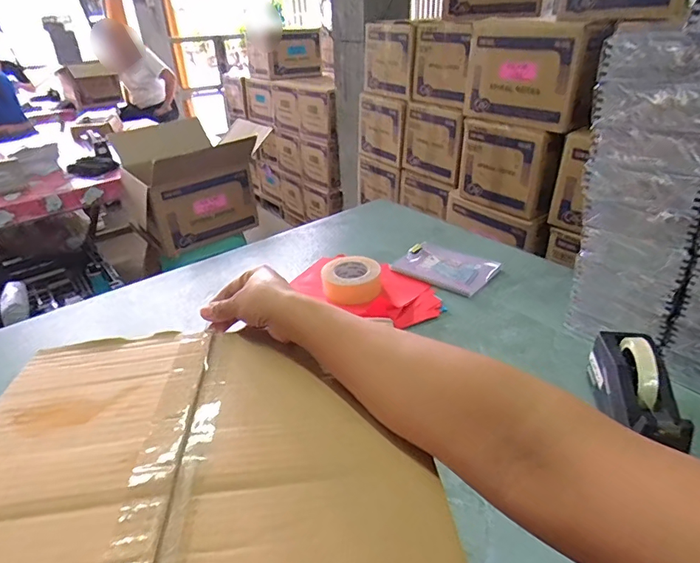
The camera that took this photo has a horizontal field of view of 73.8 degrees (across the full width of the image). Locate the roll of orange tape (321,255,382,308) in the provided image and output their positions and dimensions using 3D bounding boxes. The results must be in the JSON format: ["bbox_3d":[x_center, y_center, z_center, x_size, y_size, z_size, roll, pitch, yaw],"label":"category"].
[{"bbox_3d":[0.004,0.008,1.033,0.133,0.065,0.142,-3,31,1],"label":"roll of orange tape"}]

